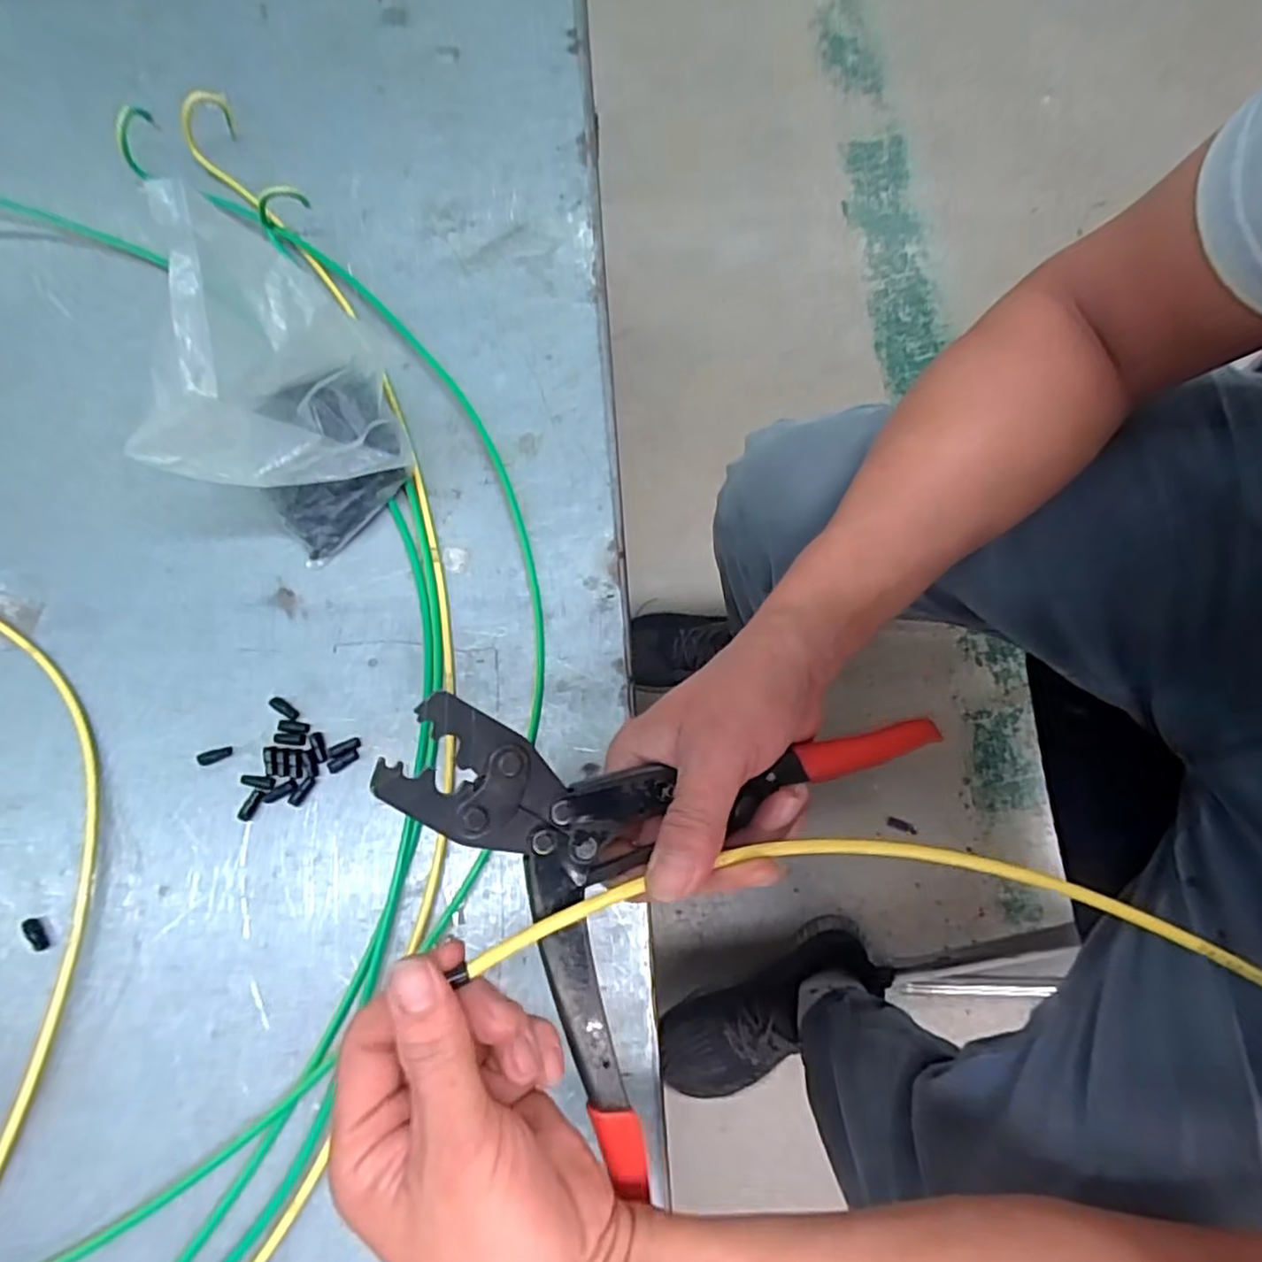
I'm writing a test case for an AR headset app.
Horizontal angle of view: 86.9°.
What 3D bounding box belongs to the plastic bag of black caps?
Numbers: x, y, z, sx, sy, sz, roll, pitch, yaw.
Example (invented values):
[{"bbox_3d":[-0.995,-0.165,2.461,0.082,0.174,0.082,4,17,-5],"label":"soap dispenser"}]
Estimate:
[{"bbox_3d":[-0.222,-0.140,0.429,0.096,0.208,0.142,31,76,9],"label":"plastic bag of black caps"}]

